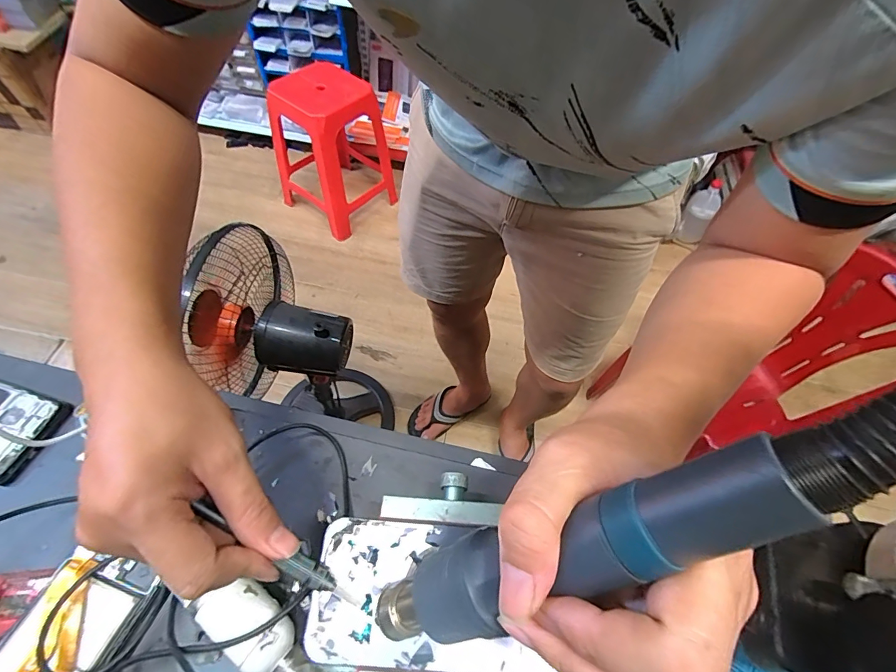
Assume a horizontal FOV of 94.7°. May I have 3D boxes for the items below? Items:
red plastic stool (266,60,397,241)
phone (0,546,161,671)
[{"bbox_3d":[-0.413,-0.644,1.457,0.324,0.472,0.288,32,61,15],"label":"red plastic stool"},{"bbox_3d":[-0.266,0.212,0.265,0.073,0.005,0.136,24,59,10],"label":"phone"}]

